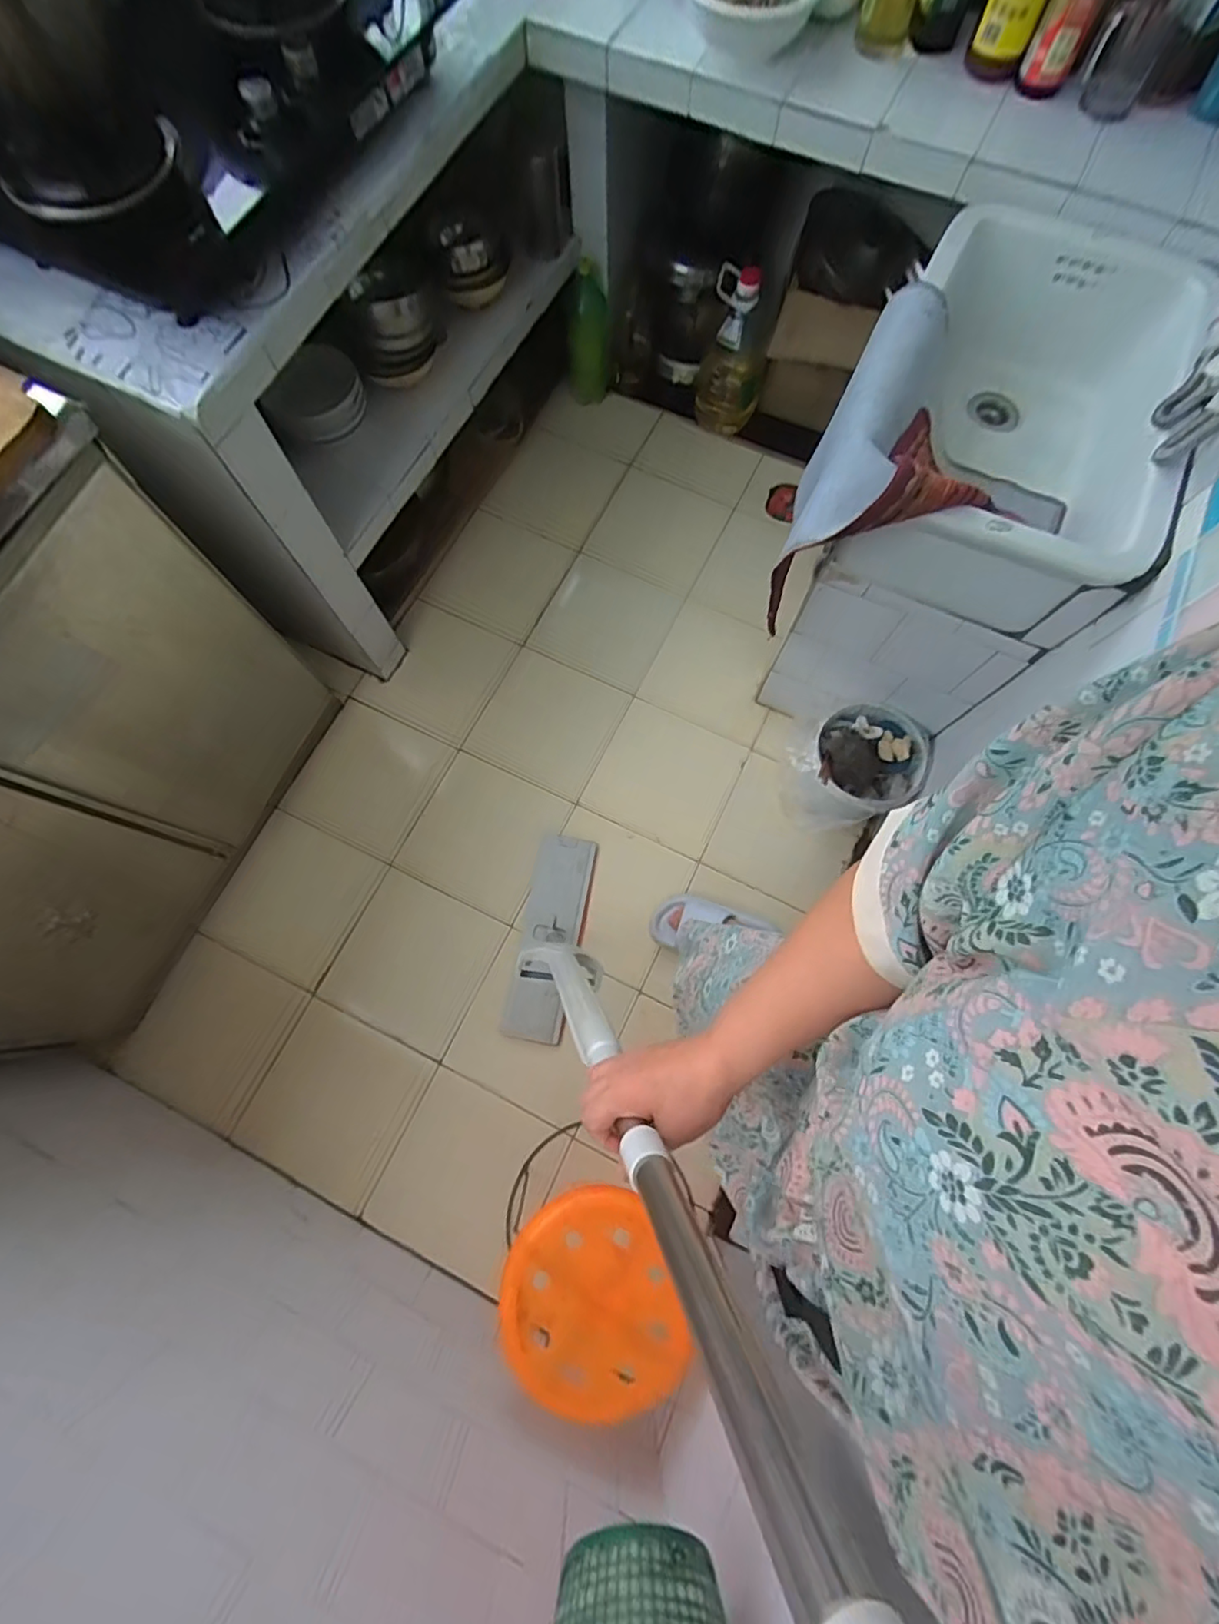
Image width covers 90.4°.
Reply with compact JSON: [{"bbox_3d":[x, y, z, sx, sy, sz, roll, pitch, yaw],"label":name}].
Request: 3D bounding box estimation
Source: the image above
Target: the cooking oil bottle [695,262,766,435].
[{"bbox_3d":[0.297,-1.087,1.446,0.147,0.330,0.135,4,74,1],"label":"cooking oil bottle"}]

